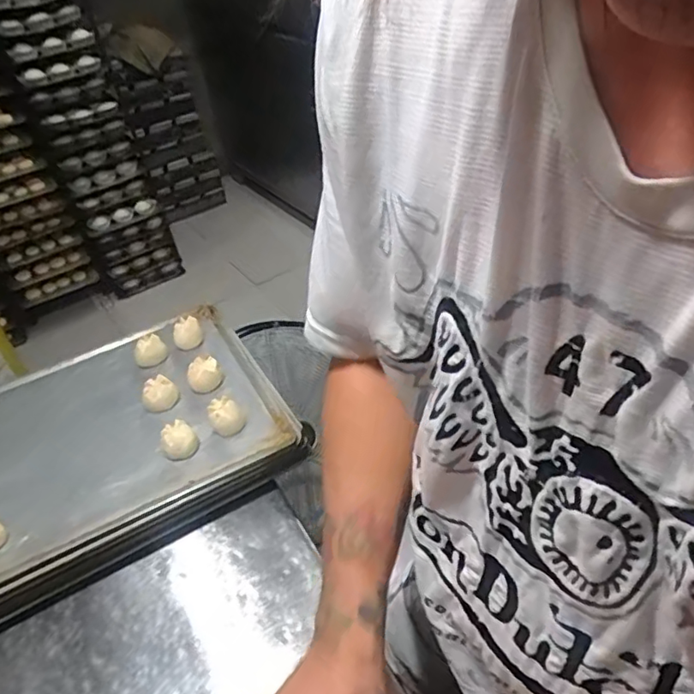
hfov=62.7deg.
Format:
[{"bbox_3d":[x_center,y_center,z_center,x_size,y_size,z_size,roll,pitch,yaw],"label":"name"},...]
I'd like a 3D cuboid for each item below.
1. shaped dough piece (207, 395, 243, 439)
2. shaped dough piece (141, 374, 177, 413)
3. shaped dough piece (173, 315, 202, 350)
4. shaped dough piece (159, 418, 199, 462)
[{"bbox_3d":[-0.144,0.082,0.676,0.038,0.034,0.037,-5,40,4],"label":"shaped dough piece"},{"bbox_3d":[-0.237,0.061,0.720,0.041,0.033,0.037,-26,43,-19],"label":"shaped dough piece"},{"bbox_3d":[-0.227,-0.022,0.802,0.037,0.038,0.031,-28,44,-21],"label":"shaped dough piece"},{"bbox_3d":[-0.194,0.108,0.654,0.038,0.030,0.034,-29,44,-23],"label":"shaped dough piece"}]

